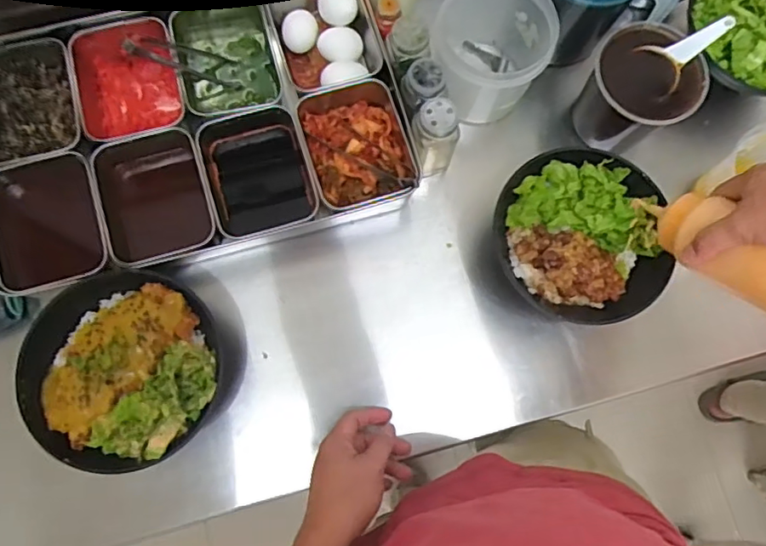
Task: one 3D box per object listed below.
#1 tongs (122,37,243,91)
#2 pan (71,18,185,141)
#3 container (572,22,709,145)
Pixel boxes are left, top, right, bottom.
[{"bbox_3d":[-0.212,-0.226,0.596,0.119,0.024,0.047,1,73,-40],"label":"tongs"},{"bbox_3d":[-0.275,-0.210,0.621,0.109,0.073,0.134,-15,77,-4],"label":"pan"},{"bbox_3d":[0.276,-0.195,0.622,0.113,0.104,0.110,0,77,0],"label":"container"}]

